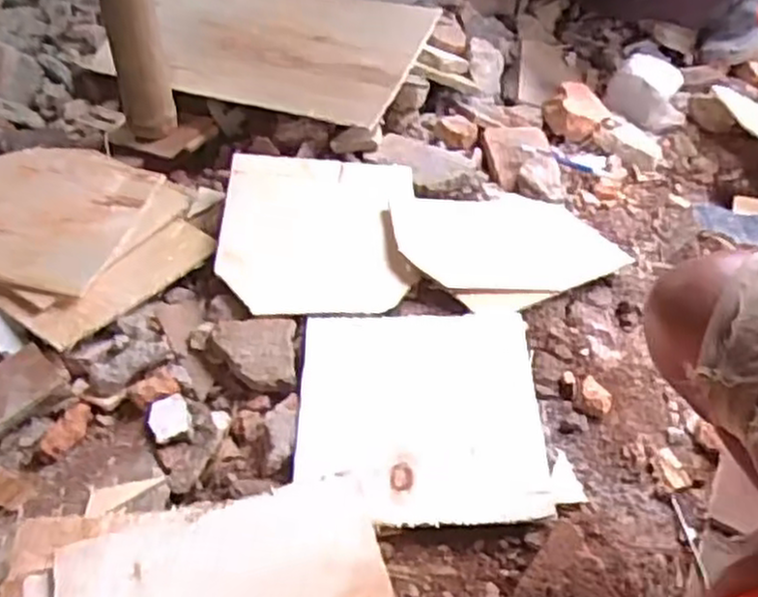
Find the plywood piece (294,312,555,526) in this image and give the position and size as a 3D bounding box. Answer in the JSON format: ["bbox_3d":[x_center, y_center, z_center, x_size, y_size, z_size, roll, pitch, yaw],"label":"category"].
[{"bbox_3d":[0.037,0.101,0.716,0.220,0.010,0.224,0,49,-1],"label":"plywood piece"}]

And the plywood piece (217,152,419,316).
[{"bbox_3d":[-0.071,-0.079,0.869,0.213,0.030,0.240,0,49,-1],"label":"plywood piece"}]

